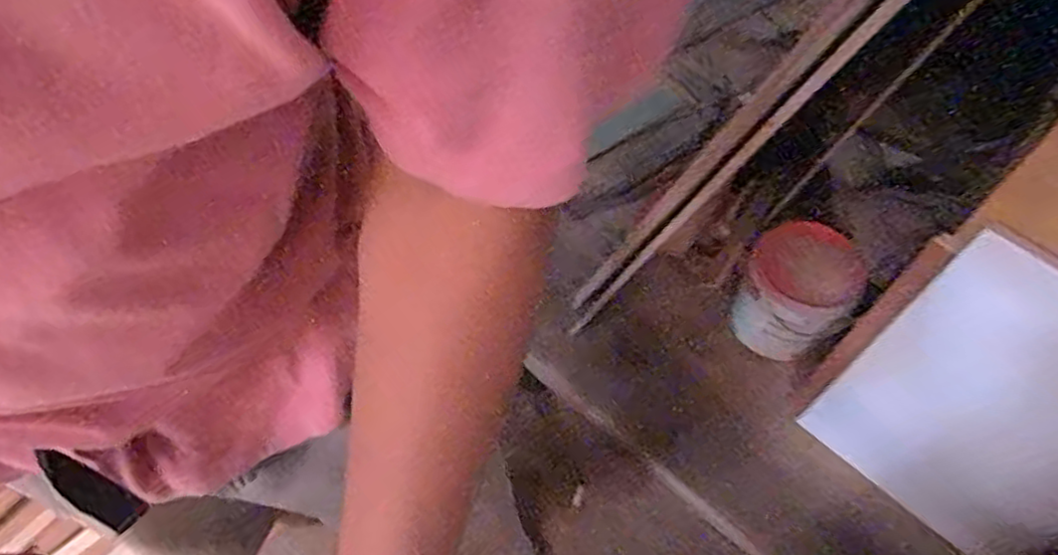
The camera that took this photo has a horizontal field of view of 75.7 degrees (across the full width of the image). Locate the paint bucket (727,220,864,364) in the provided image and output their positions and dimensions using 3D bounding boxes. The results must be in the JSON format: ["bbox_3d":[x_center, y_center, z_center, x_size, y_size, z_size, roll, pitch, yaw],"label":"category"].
[{"bbox_3d":[0.473,0.019,1.226,0.181,0.165,0.211,34,63,18],"label":"paint bucket"}]

